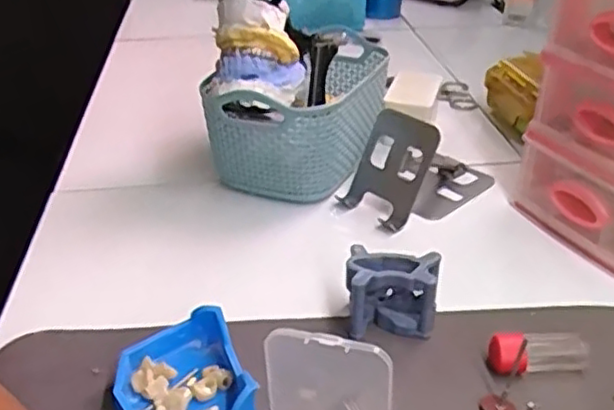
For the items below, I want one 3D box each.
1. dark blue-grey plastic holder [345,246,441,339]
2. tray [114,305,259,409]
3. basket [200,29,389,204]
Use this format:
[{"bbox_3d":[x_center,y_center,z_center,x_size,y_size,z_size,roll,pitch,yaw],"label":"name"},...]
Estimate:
[{"bbox_3d":[0.049,0.051,0.394,0.050,0.044,0.033,1,32,5],"label":"dark blue-grey plastic holder"},{"bbox_3d":[-0.064,0.091,0.348,0.062,0.026,0.078,-12,33,-16],"label":"tray"},{"bbox_3d":[-0.006,-0.083,0.568,0.128,0.096,0.165,3,32,9],"label":"basket"}]

